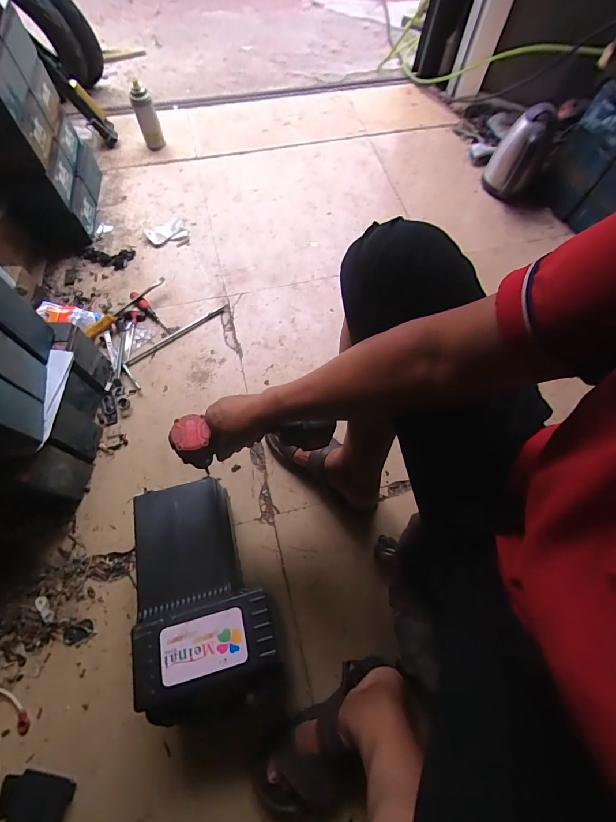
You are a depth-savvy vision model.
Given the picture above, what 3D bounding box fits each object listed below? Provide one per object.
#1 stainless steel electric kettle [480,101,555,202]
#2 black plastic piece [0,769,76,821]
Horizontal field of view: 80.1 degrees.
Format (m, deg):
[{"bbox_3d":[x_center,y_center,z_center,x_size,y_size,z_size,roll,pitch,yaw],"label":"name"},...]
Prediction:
[{"bbox_3d":[0.618,-0.751,1.092,0.134,0.239,0.138,31,69,11],"label":"stainless steel electric kettle"},{"bbox_3d":[-0.439,0.626,0.587,0.111,0.007,0.070,7,66,0],"label":"black plastic piece"}]

